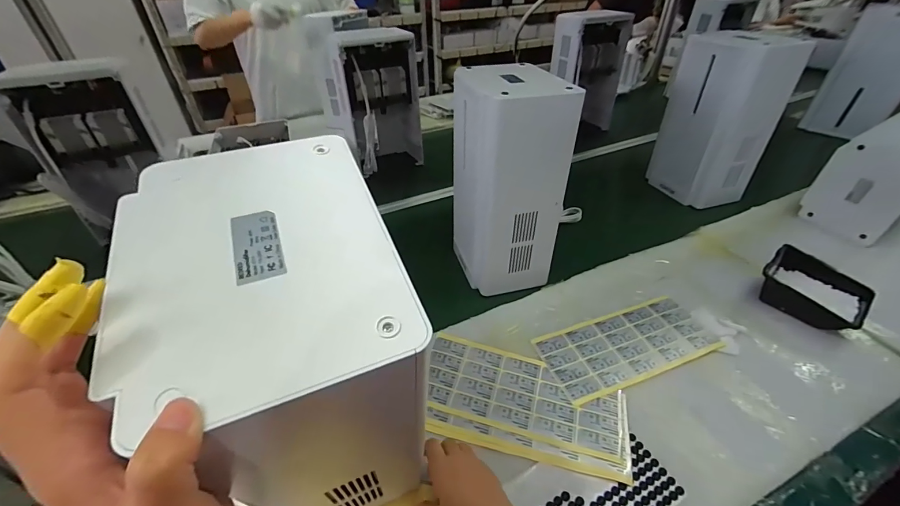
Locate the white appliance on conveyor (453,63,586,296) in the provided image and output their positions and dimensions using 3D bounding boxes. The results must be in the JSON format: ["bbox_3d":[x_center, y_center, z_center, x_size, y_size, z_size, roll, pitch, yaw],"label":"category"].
[{"bbox_3d":[0.094,-0.118,0.649,0.167,0.329,0.164,-4,38,-4],"label":"white appliance on conveyor"}]

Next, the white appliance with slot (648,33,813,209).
[{"bbox_3d":[0.611,-0.303,0.876,0.131,0.344,0.212,-14,39,-16],"label":"white appliance with slot"}]

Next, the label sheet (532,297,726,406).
[{"bbox_3d":[0.279,0.142,0.595,0.272,0.007,0.118,-14,39,-16],"label":"label sheet"}]

